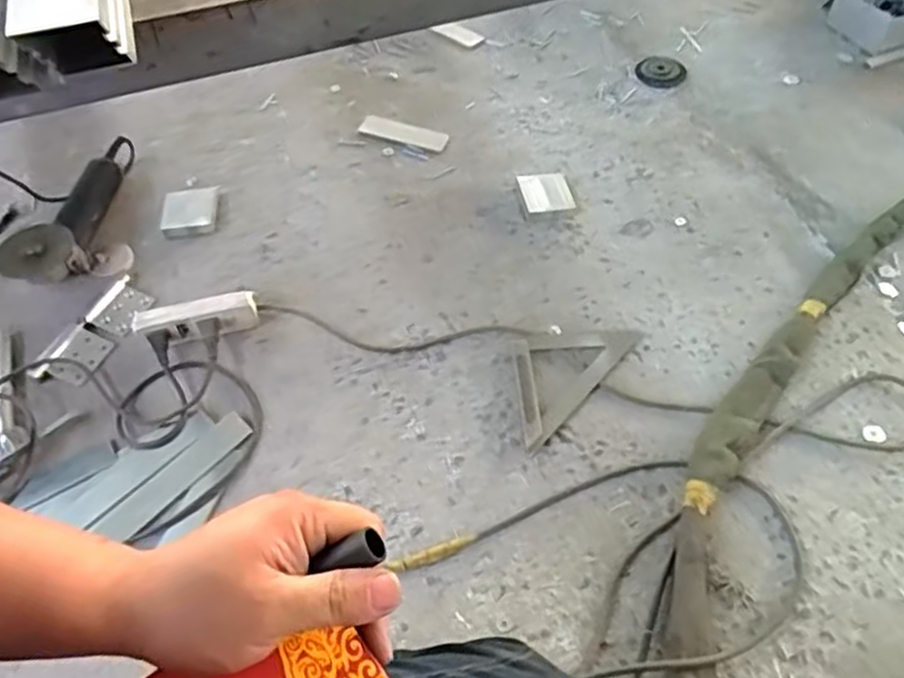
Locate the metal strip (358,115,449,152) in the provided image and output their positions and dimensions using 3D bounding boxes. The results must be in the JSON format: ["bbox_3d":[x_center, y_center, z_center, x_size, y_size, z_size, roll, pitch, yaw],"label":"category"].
[{"bbox_3d":[-0.086,-0.371,1.299,0.157,0.005,0.045,15,60,3],"label":"metal strip"}]

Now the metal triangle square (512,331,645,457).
[{"bbox_3d":[0.145,0.036,0.984,0.123,0.020,0.247,36,62,23],"label":"metal triangle square"}]

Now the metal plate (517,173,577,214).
[{"bbox_3d":[0.154,-0.242,1.182,0.081,0.005,0.085,-8,56,-10],"label":"metal plate"}]

